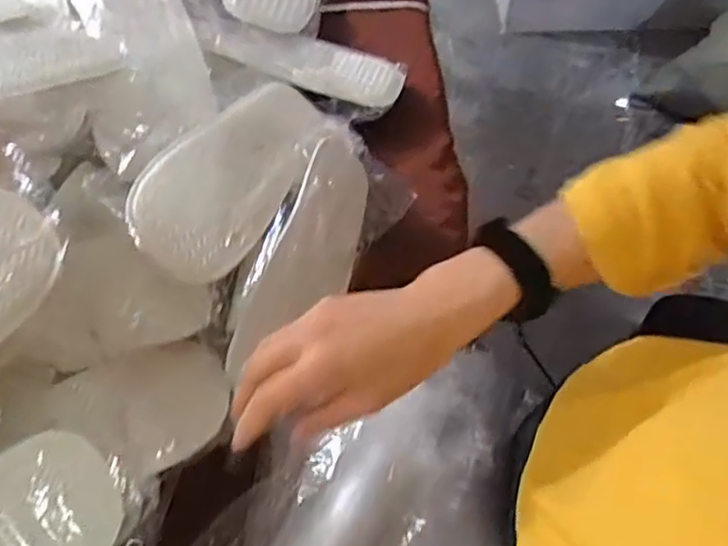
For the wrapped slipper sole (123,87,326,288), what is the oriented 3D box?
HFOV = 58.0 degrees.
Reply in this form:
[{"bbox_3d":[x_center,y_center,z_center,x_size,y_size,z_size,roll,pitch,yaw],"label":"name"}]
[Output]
[{"bbox_3d":[-0.111,-0.095,0.588,0.101,0.018,0.244,37,51,-7],"label":"wrapped slipper sole"}]

